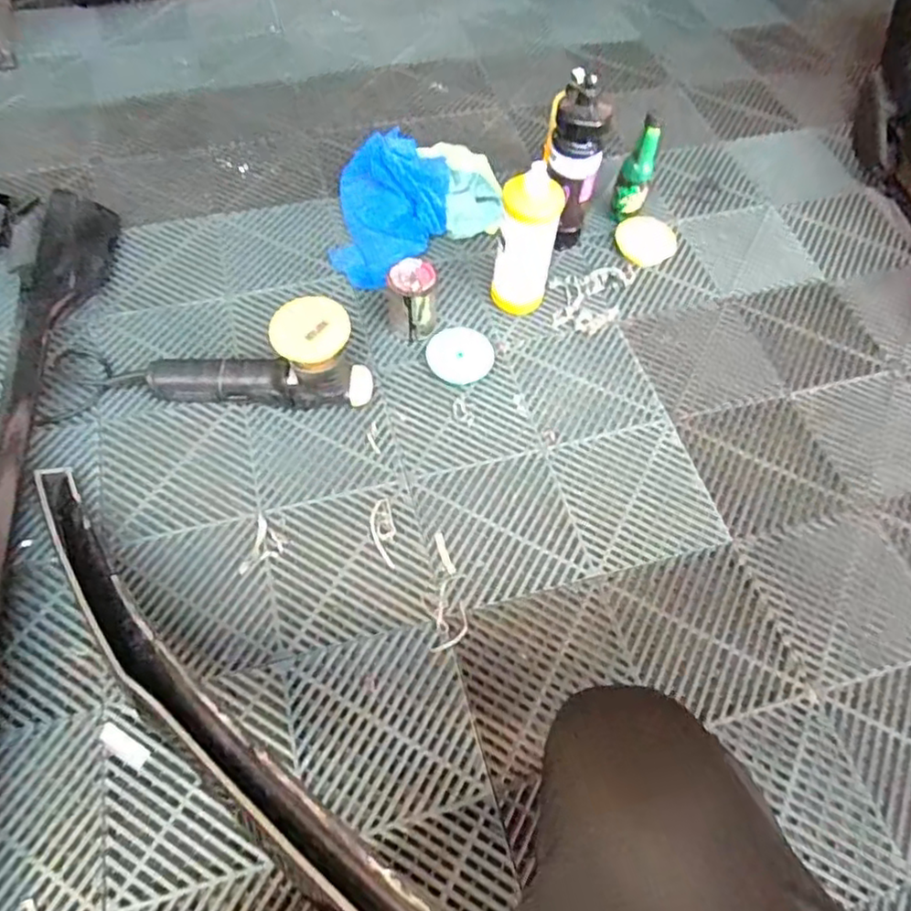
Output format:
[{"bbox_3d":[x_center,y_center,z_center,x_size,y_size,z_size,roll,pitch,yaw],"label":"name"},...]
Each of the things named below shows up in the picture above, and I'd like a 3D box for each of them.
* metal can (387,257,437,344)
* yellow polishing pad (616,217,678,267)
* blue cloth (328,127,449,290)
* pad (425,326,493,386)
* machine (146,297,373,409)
[{"bbox_3d":[-0.062,-0.230,0.991,0.068,0.093,0.079,-4,61,-5],"label":"metal can"},{"bbox_3d":[0.330,-0.370,1.136,0.102,0.023,0.087,-18,63,-12],"label":"yellow polishing pad"},{"bbox_3d":[-0.109,-0.422,1.112,0.187,0.090,0.309,3,60,-1],"label":"blue cloth"},{"bbox_3d":[0.008,-0.150,0.994,0.095,0.032,0.083,19,62,8],"label":"pad"},{"bbox_3d":[-0.269,-0.126,0.889,0.299,0.164,0.086,-2,61,-3],"label":"machine"}]

